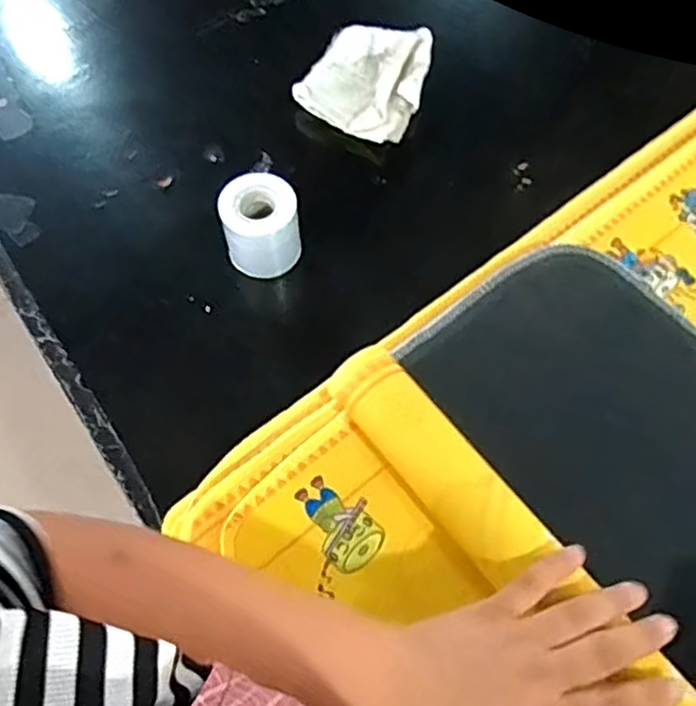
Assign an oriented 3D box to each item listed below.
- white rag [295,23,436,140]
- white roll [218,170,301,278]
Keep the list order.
[{"bbox_3d":[0.018,-0.283,0.682,0.120,0.061,0.124,25,66,11],"label":"white rag"},{"bbox_3d":[-0.076,-0.110,0.585,0.065,0.074,0.063,1,63,-1],"label":"white roll"}]

